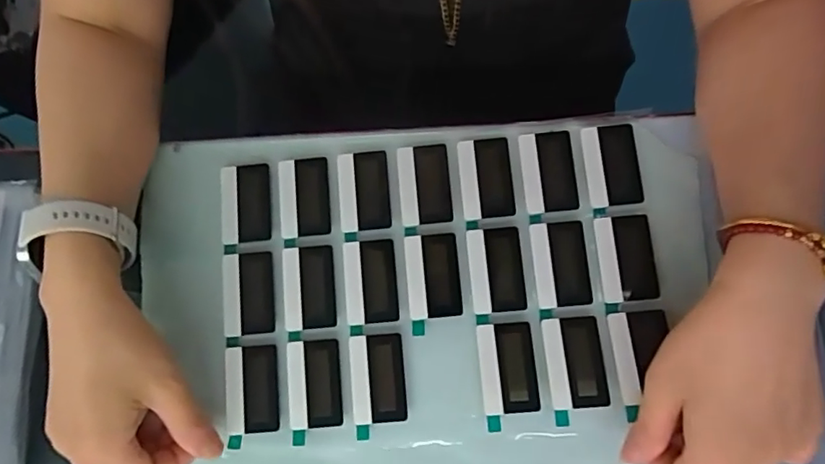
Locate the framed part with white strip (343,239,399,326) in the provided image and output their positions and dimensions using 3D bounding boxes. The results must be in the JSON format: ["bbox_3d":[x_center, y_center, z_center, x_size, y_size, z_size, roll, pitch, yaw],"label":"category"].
[{"bbox_3d":[-0.027,0.032,0.352,0.033,0.004,0.054,-6,79,4],"label":"framed part with white strip"}]

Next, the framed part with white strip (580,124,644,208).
[{"bbox_3d":[0.130,-0.044,0.355,0.034,0.007,0.053,-5,79,4],"label":"framed part with white strip"}]

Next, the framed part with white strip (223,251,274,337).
[{"bbox_3d":[-0.109,0.041,0.359,0.033,0.004,0.054,-6,79,4],"label":"framed part with white strip"}]

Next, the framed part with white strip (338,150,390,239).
[{"bbox_3d":[-0.033,-0.026,0.366,0.034,0.004,0.059,-6,79,4],"label":"framed part with white strip"}]

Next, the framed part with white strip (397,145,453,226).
[{"bbox_3d":[0.008,-0.032,0.364,0.033,0.004,0.054,-5,79,4],"label":"framed part with white strip"}]

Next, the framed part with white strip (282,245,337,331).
[{"bbox_3d":[-0.069,0.036,0.355,0.034,0.004,0.054,-6,79,4],"label":"framed part with white strip"}]

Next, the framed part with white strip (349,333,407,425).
[{"bbox_3d":[-0.022,0.092,0.340,0.033,0.004,0.054,-6,79,4],"label":"framed part with white strip"}]

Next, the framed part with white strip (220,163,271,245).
[{"bbox_3d":[-0.115,-0.020,0.372,0.034,0.004,0.054,-5,79,4],"label":"framed part with white strip"}]

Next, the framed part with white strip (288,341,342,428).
[{"bbox_3d":[-0.063,0.096,0.344,0.034,0.004,0.054,-5,79,4],"label":"framed part with white strip"}]

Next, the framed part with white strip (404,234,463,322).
[{"bbox_3d":[0.013,0.028,0.350,0.033,0.004,0.054,-6,79,4],"label":"framed part with white strip"}]

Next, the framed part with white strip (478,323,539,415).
[{"bbox_3d":[0.059,0.084,0.335,0.033,0.004,0.054,-6,79,4],"label":"framed part with white strip"}]

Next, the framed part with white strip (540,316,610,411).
[{"bbox_3d":[0.099,0.079,0.330,0.034,0.004,0.054,-5,79,4],"label":"framed part with white strip"}]

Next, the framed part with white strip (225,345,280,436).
[{"bbox_3d":[-0.103,0.100,0.347,0.033,0.004,0.054,-6,79,4],"label":"framed part with white strip"}]

